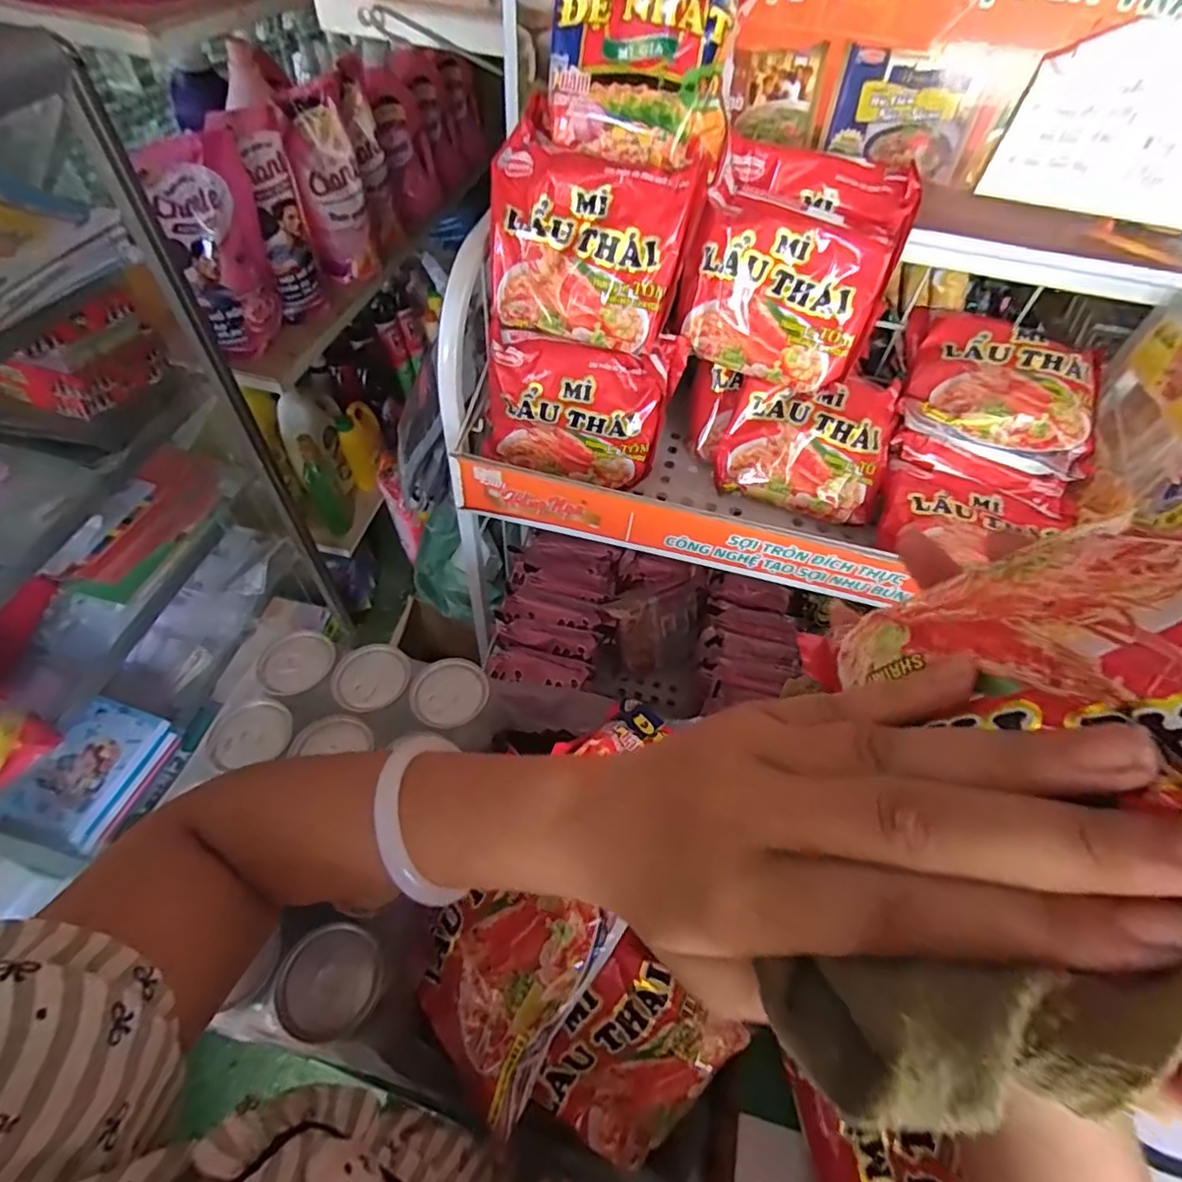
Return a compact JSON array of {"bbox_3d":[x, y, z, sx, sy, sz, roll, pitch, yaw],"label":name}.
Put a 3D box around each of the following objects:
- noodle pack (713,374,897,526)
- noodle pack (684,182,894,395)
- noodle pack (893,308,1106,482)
[{"bbox_3d":[0.165,-0.113,0.465,0.120,0.101,0.026,16,17,9],"label":"noodle pack"},{"bbox_3d":[0.134,-0.207,0.426,0.119,0.106,0.032,20,32,9],"label":"noodle pack"},{"bbox_3d":[0.309,-0.149,0.456,0.128,0.030,0.116,23,73,23],"label":"noodle pack"}]

